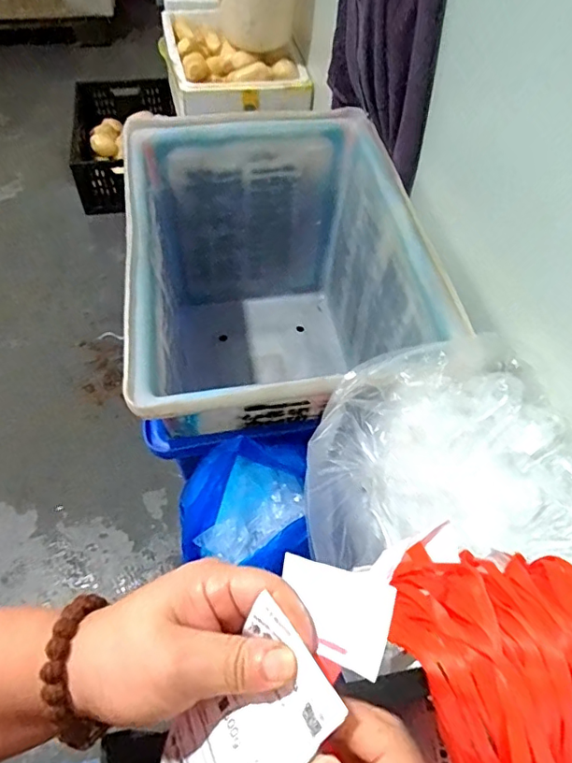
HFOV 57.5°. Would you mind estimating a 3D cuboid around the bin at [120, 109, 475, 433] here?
[{"bbox_3d":[-0.033,-0.152,1.230,0.562,0.568,0.765,-7,56,-8],"label":"bin"}]

